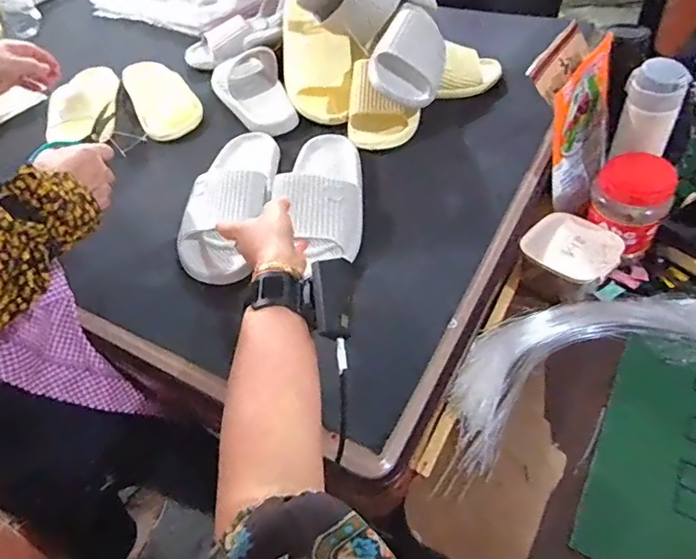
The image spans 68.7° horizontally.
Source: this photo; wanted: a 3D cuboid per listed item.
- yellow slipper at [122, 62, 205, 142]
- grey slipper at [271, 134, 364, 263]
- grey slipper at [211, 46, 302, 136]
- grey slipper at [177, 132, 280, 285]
[{"bbox_3d":[-0.329,-0.321,0.904,0.106,0.056,0.219,-24,51,-14],"label":"yellow slipper"},{"bbox_3d":[-0.032,-0.125,0.675,0.098,0.084,0.231,-3,40,4],"label":"grey slipper"},{"bbox_3d":[-0.164,-0.337,0.871,0.111,0.065,0.241,-24,51,-14],"label":"grey slipper"},{"bbox_3d":[-0.157,-0.120,0.681,0.096,0.074,0.286,4,49,9],"label":"grey slipper"}]

